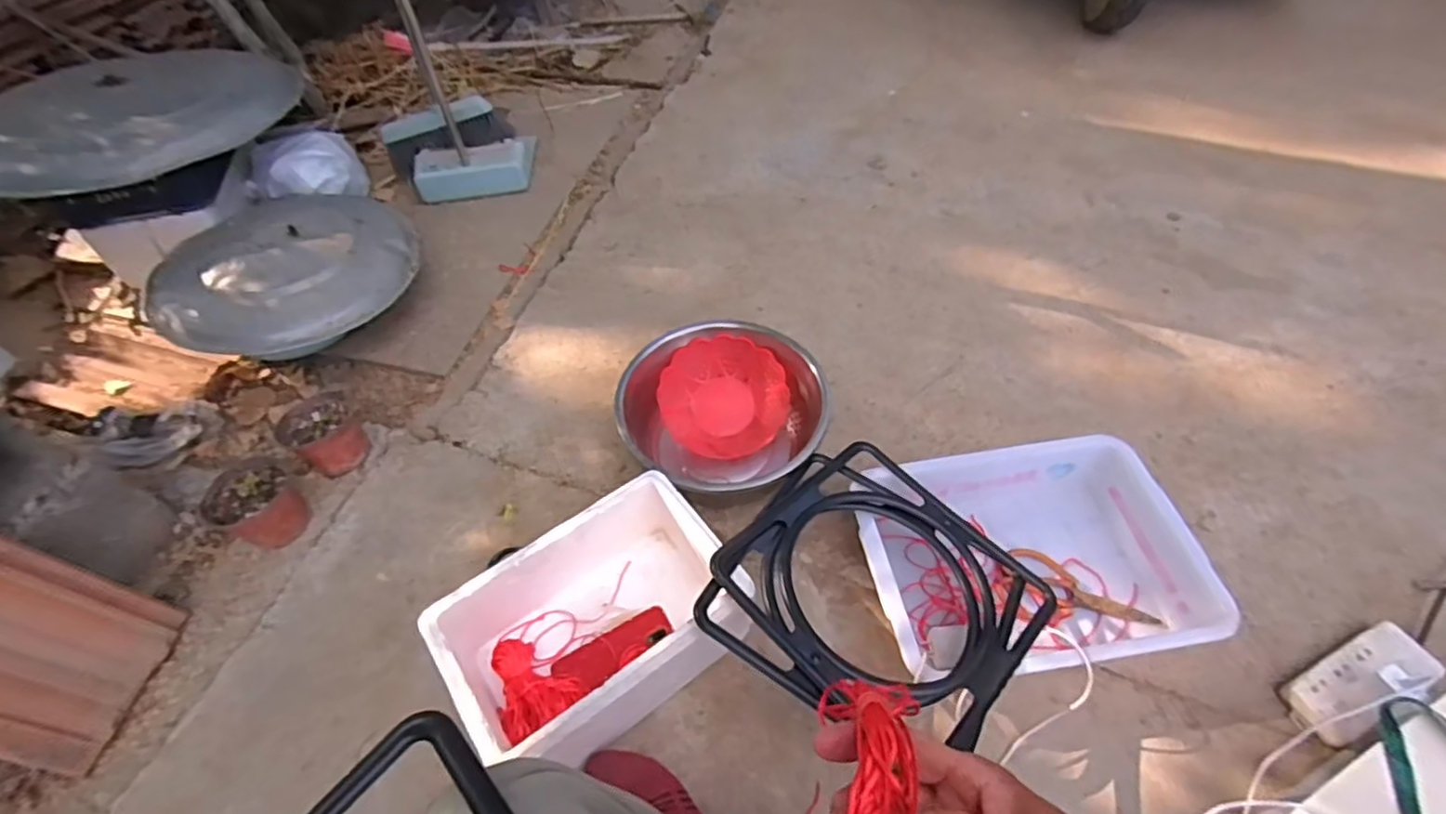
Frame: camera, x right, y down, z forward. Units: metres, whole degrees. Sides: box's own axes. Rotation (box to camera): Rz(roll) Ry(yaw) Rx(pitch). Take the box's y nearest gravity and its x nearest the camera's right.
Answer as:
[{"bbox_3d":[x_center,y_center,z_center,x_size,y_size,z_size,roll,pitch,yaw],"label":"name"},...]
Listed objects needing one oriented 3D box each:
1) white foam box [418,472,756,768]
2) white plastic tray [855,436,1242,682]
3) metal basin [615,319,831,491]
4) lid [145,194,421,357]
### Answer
[{"bbox_3d":[-0.154,0.268,0.815,0.336,0.136,0.228,-31,58,-20],"label":"white foam box"},{"bbox_3d":[0.402,0.200,0.895,0.422,0.101,0.313,-8,53,-4],"label":"white plastic tray"},{"bbox_3d":[0.006,0.021,1.018,0.284,0.151,0.282,-1,53,2],"label":"metal basin"},{"bbox_3d":[-0.811,-0.264,1.234,0.428,0.088,0.428,0,54,0],"label":"lid"}]

